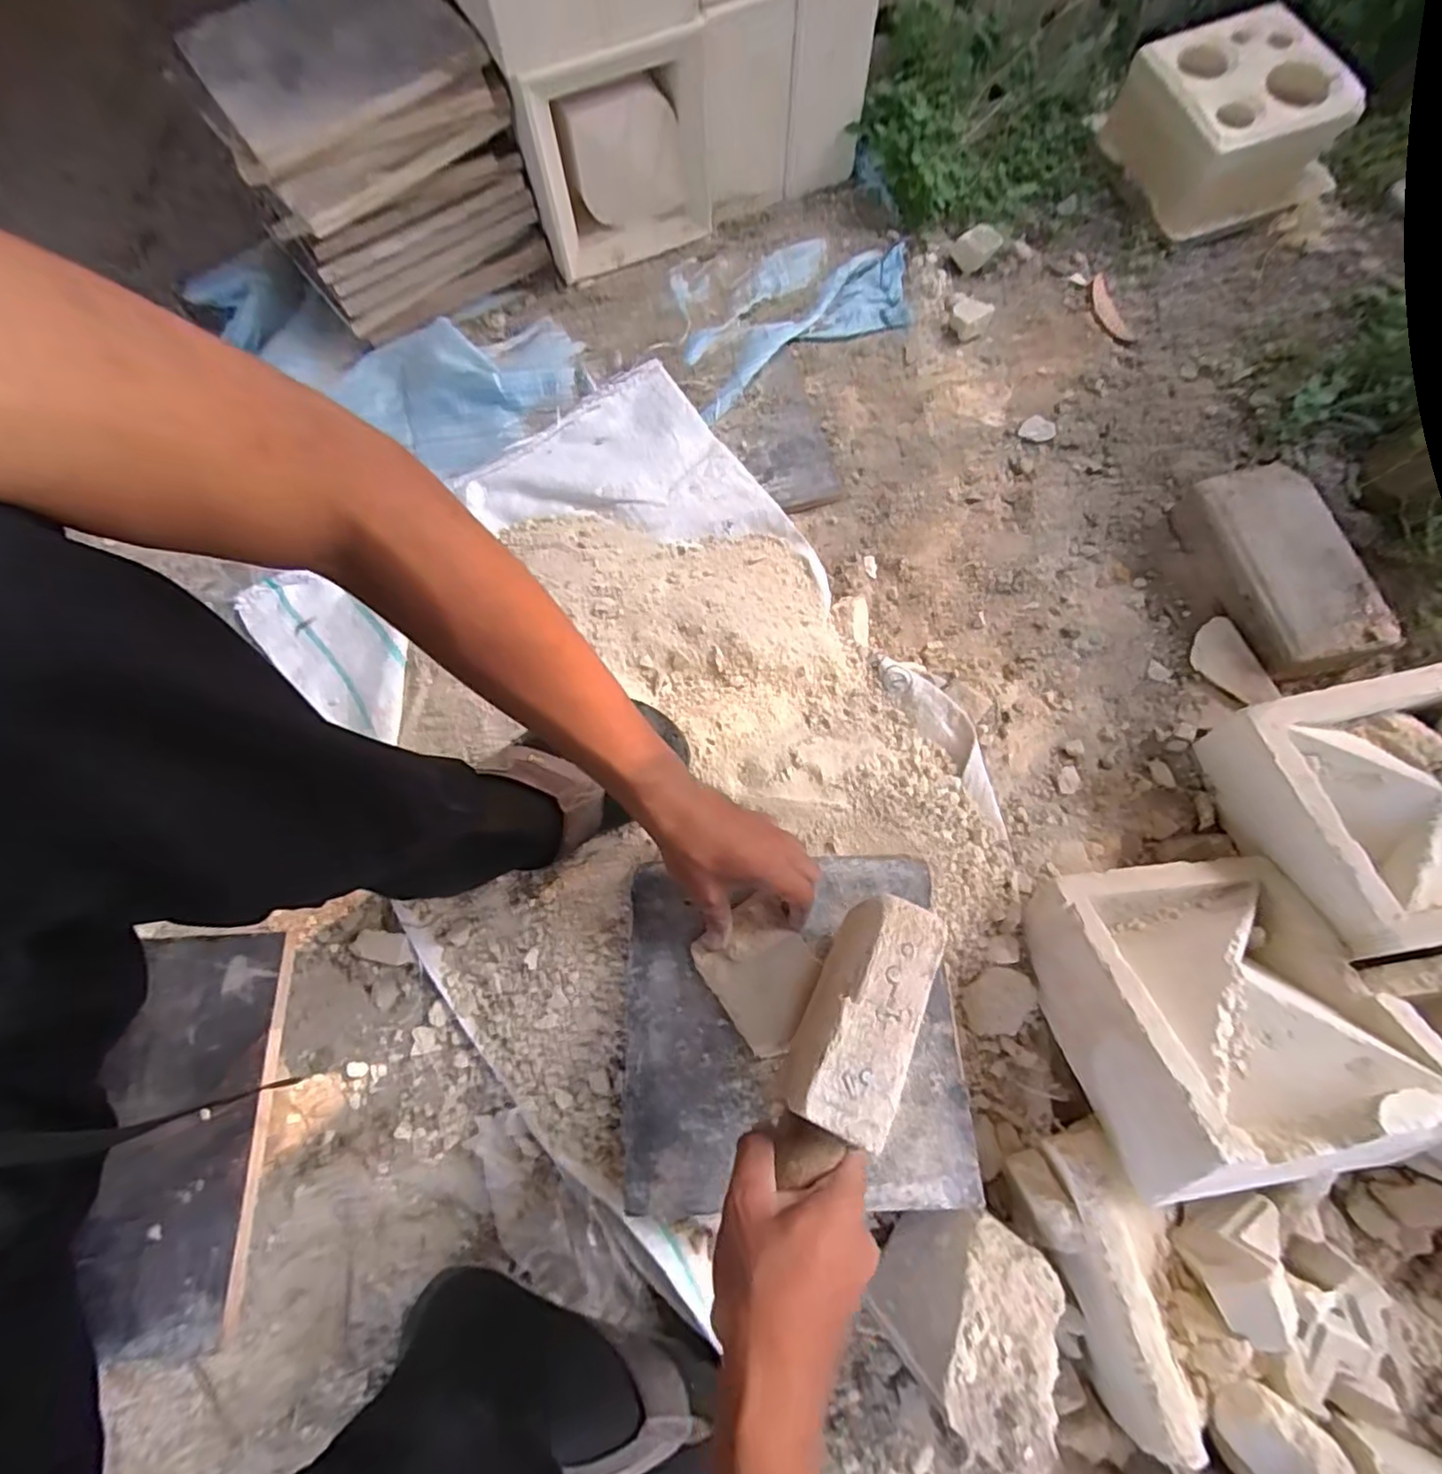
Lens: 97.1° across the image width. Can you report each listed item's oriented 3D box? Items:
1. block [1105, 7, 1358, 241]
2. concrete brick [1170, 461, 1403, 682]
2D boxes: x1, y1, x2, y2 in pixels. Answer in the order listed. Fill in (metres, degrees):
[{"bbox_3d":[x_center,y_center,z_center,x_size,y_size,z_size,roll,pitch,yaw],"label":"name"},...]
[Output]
[{"bbox_3d":[0.678,-0.827,0.862,0.232,0.113,0.245,-25,71,-6],"label":"block"},{"bbox_3d":[0.551,-0.164,0.639,0.113,0.071,0.221,-10,70,-1],"label":"concrete brick"}]

